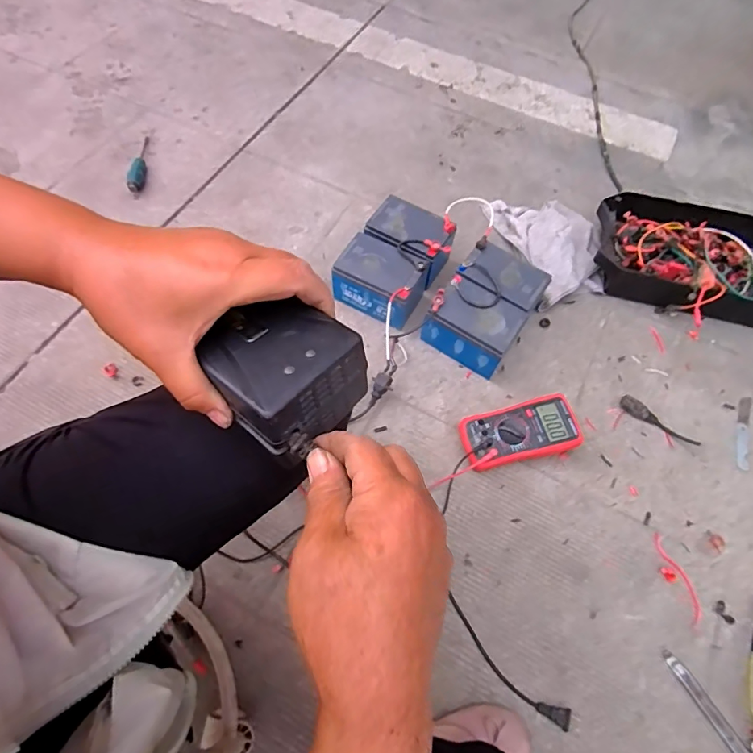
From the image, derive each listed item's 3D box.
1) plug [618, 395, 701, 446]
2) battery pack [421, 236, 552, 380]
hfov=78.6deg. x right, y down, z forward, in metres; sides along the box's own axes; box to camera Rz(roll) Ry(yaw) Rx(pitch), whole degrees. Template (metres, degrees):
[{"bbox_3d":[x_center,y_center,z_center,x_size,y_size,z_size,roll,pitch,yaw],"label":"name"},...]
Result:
[{"bbox_3d":[0.490,0.080,0.799,0.138,0.021,0.028,34,67,14],"label":"plug"},{"bbox_3d":[0.202,-0.120,0.842,0.150,0.102,0.205,35,67,15],"label":"battery pack"}]

